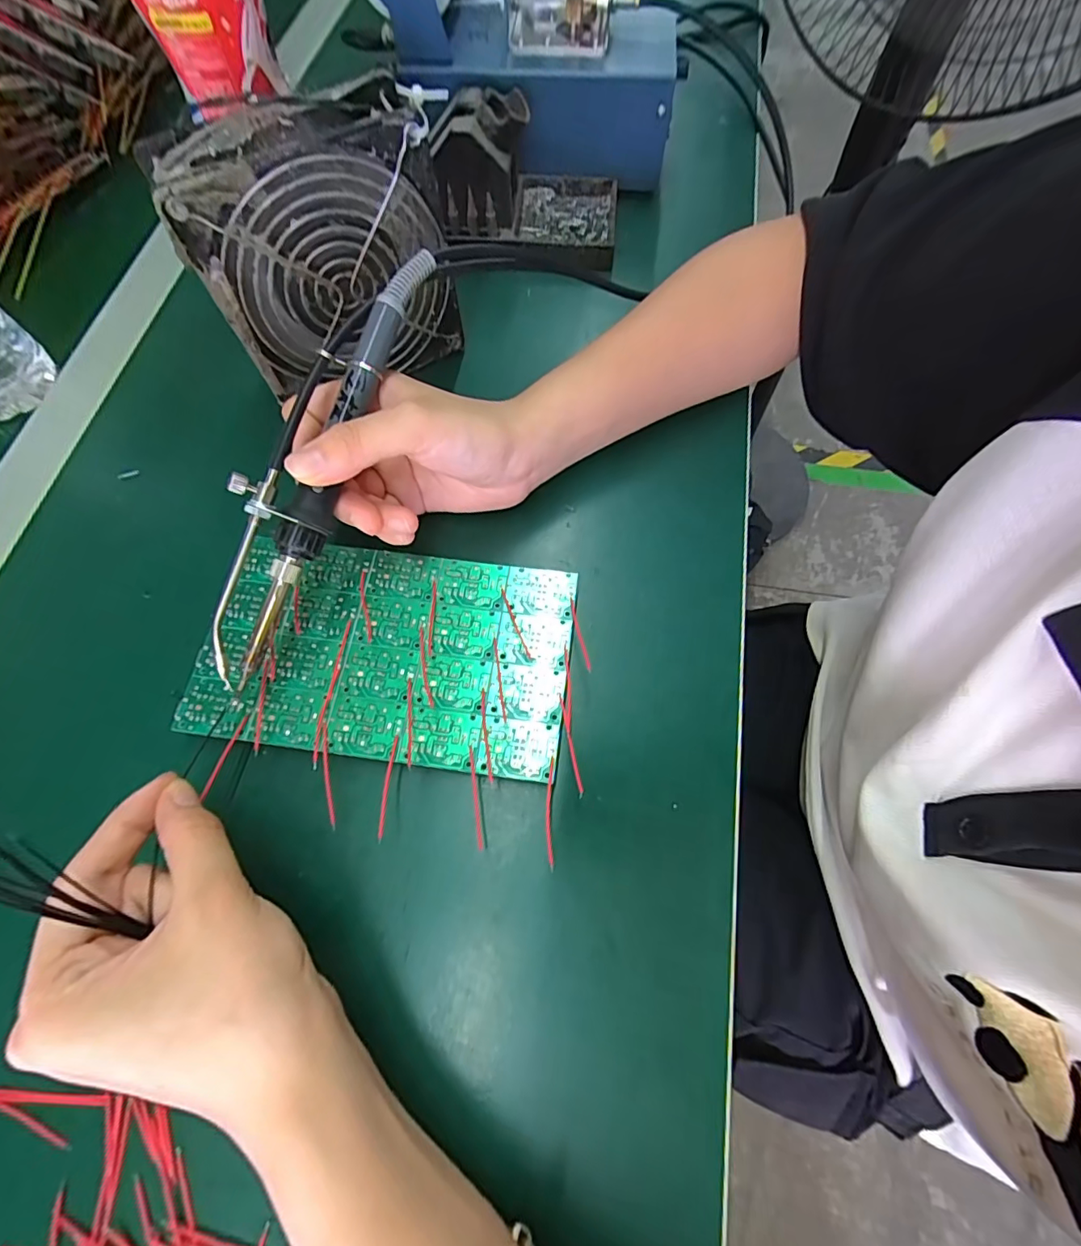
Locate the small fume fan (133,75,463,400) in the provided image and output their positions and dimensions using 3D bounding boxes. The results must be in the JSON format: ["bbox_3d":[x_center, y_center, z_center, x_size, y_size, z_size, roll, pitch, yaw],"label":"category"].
[{"bbox_3d":[-0.111,-0.189,0.269,0.117,0.114,0.043,-27,70,-10],"label":"small fume fan"}]

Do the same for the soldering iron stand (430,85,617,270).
[{"bbox_3d":[-0.008,-0.295,0.339,0.120,0.068,0.077,4,68,2],"label":"soldering iron stand"}]

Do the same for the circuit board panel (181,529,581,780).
[{"bbox_3d":[-0.072,0.012,0.246,0.169,0.004,0.101,7,69,3],"label":"circuit board panel"}]

